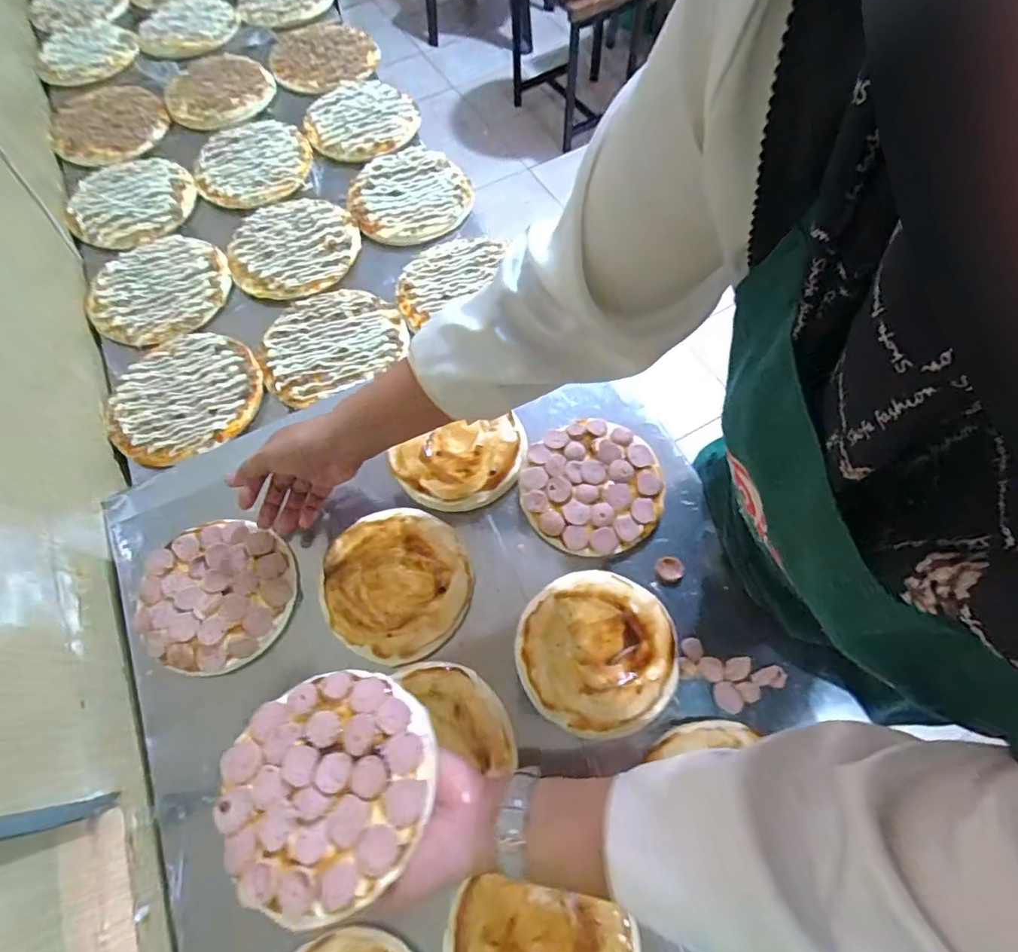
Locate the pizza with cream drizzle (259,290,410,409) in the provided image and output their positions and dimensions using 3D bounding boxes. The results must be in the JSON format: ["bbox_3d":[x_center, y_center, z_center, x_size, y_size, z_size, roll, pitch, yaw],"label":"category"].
[{"bbox_3d":[-0.252,-0.193,0.735,0.198,0.014,0.180,0,65,1],"label":"pizza with cream drizzle"}]

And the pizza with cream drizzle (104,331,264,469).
[{"bbox_3d":[-0.442,-0.110,0.712,0.196,0.018,0.202,0,65,1],"label":"pizza with cream drizzle"}]

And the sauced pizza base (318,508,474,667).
[{"bbox_3d":[-0.112,0.105,0.522,0.145,0.021,0.140,0,65,1],"label":"sauced pizza base"}]

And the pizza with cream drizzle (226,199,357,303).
[{"bbox_3d":[-0.341,-0.366,0.820,0.198,0.025,0.202,-30,68,-12],"label":"pizza with cream drizzle"}]

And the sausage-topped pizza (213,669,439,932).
[{"bbox_3d":[-0.127,0.209,0.359,0.145,0.024,0.144,-1,61,2],"label":"sausage-topped pizza"}]

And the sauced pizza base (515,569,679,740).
[{"bbox_3d":[0.083,0.162,0.491,0.138,0.024,0.146,0,65,1],"label":"sauced pizza base"}]

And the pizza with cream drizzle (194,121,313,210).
[{"bbox_3d":[-0.442,-0.544,0.900,0.193,0.014,0.208,-22,62,-10],"label":"pizza with cream drizzle"}]

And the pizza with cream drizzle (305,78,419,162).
[{"bbox_3d":[-0.265,-0.645,0.941,0.192,0.020,0.223,-22,67,-9],"label":"pizza with cream drizzle"}]

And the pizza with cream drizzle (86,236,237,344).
[{"bbox_3d":[-0.529,-0.288,0.794,0.198,0.018,0.200,-25,67,-10],"label":"pizza with cream drizzle"}]

